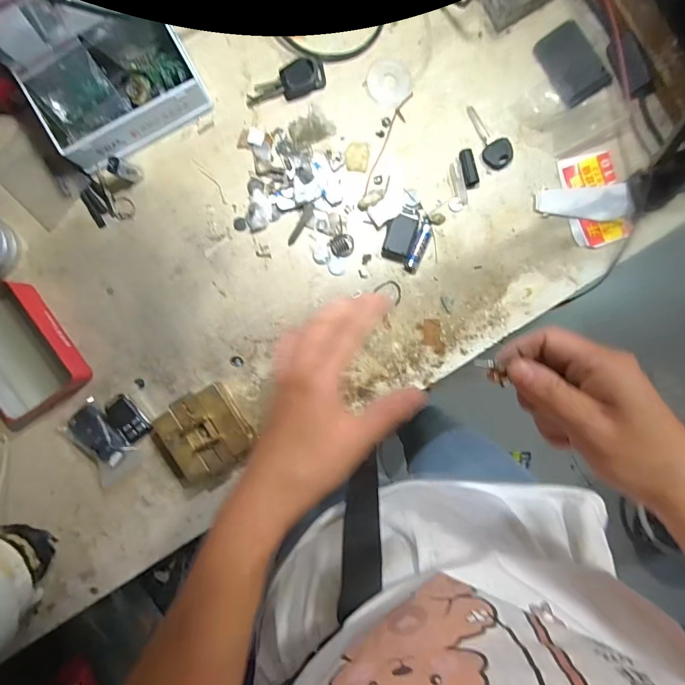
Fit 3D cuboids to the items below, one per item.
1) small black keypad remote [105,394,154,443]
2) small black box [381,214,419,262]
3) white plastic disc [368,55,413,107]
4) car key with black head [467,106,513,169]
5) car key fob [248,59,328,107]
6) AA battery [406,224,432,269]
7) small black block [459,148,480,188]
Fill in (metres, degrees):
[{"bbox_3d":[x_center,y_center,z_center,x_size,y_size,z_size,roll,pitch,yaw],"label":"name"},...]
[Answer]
[{"bbox_3d":[-0.239,0.083,0.451,0.030,0.013,0.054,-38,96,-19],"label":"small black keypad remote"},{"bbox_3d":[0.063,-0.116,0.445,0.029,0.014,0.047,16,92,-2],"label":"small black box"},{"bbox_3d":[0.052,-0.289,0.446,0.047,0.004,0.052,-3,92,-1],"label":"white plastic disc"},{"bbox_3d":[0.156,-0.224,0.443,0.028,0.012,0.074,-40,92,0],"label":"car key with black head"},{"bbox_3d":[-0.061,-0.279,0.436,0.089,0.019,0.029,-19,92,0],"label":"car key fob"},{"bbox_3d":[0.085,-0.106,0.446,0.014,0.015,0.050,24,91,-2],"label":"AA battery"},{"bbox_3d":[0.140,-0.193,0.444,0.017,0.009,0.040,-14,92,-1],"label":"small black block"}]

